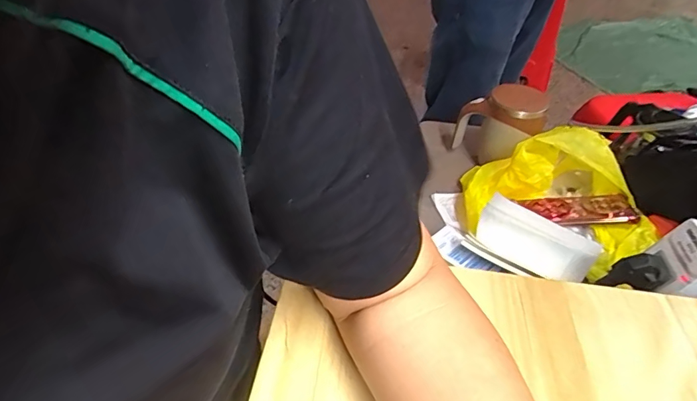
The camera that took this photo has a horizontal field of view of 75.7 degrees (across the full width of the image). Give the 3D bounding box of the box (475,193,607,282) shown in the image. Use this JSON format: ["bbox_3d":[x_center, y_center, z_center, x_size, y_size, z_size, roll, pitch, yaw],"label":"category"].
[{"bbox_3d":[0.222,0.050,0.541,0.132,0.054,0.046,27,47,25],"label":"box"}]

